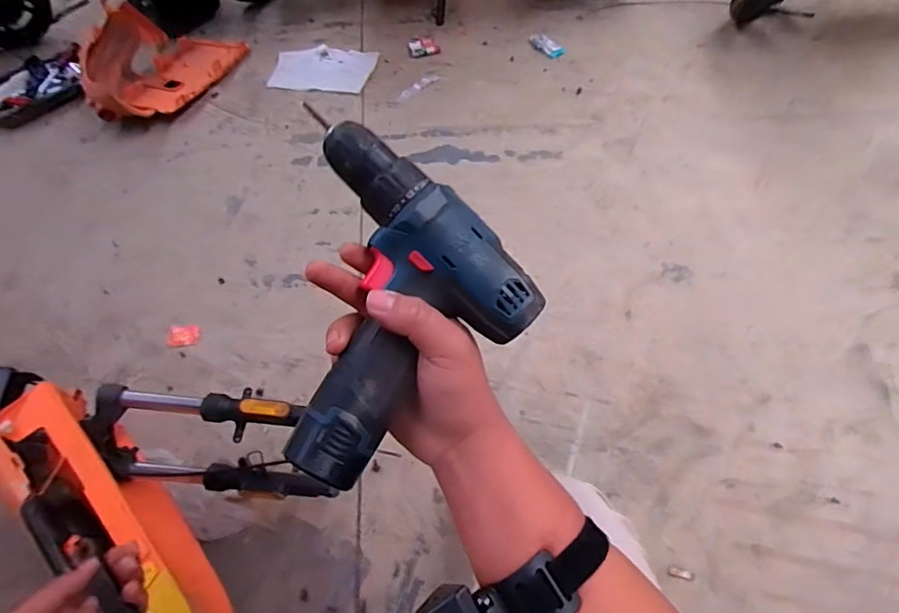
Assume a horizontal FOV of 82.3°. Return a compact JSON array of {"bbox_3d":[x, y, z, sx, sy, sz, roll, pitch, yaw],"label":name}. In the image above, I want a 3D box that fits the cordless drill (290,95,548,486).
[{"bbox_3d":[-0.019,0.004,0.345,0.144,0.060,0.218,7,78,-7],"label":"cordless drill"}]

